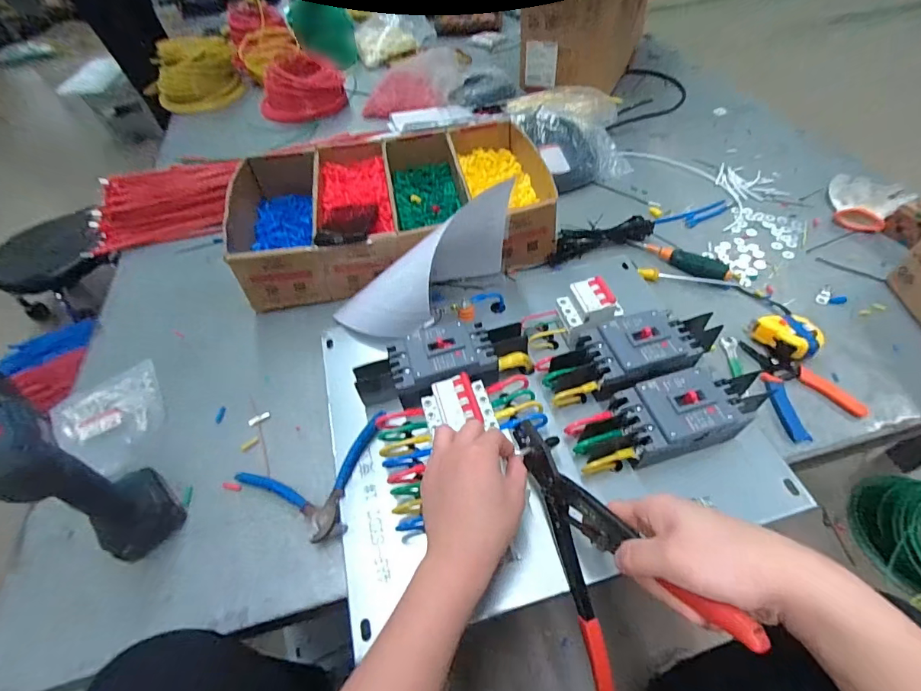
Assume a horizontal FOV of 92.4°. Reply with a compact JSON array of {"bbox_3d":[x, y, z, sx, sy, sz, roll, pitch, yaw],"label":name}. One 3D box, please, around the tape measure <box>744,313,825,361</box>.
[{"bbox_3d":[0.453,-0.013,0.612,0.071,0.035,0.076,-17,51,-8],"label":"tape measure"}]

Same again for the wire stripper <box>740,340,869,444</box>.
[{"bbox_3d":[0.450,0.051,0.581,0.107,0.016,0.152,-7,50,0],"label":"wire stripper"}]

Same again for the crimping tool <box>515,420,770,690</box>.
[{"bbox_3d":[0.125,0.169,0.405,0.067,0.206,0.241,-14,50,-6],"label":"crimping tool"}]

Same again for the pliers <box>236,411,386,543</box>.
[{"bbox_3d":[-0.166,0.162,0.508,0.188,0.030,0.121,-16,53,-9],"label":"pliers"}]

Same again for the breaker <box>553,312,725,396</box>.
[{"bbox_3d":[0.222,0.013,0.560,0.235,0.072,0.087,-16,53,-9],"label":"breaker"}]

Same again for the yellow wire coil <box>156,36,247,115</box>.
[{"bbox_3d":[-0.762,-0.778,1.281,0.238,0.150,0.173,-26,55,-16],"label":"yellow wire coil"}]

